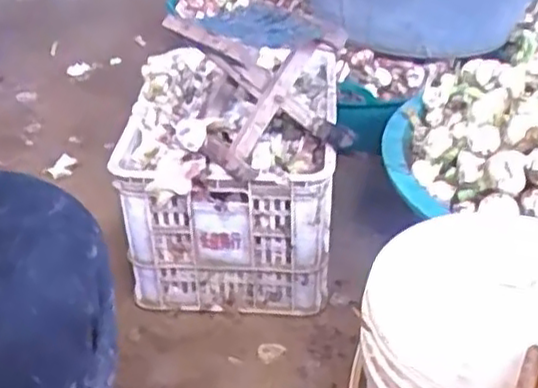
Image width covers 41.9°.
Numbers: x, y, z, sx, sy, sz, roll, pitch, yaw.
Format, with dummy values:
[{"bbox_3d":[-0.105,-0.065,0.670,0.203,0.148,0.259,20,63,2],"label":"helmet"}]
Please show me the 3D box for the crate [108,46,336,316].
[{"bbox_3d":[-0.066,-0.063,1.370,0.373,0.339,0.518,-1,33,4],"label":"crate"}]

